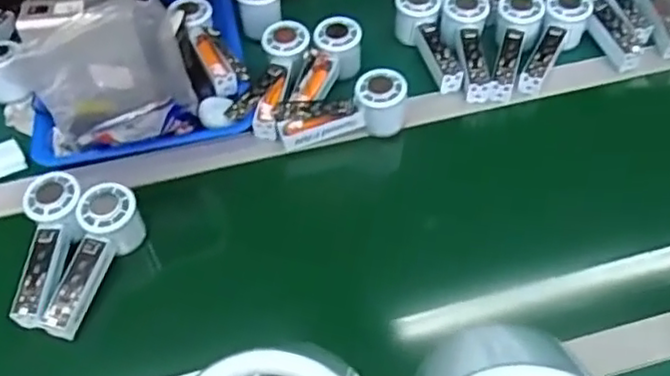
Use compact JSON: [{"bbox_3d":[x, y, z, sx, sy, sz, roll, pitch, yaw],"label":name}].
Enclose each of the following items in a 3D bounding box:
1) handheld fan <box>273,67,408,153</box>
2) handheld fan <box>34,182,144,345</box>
[{"bbox_3d":[0.007,-0.091,0.767,0.153,0.053,0.054,-10,53,-7],"label":"handheld fan"},{"bbox_3d":[-0.238,0.069,0.652,0.054,0.048,0.149,9,53,8],"label":"handheld fan"}]

